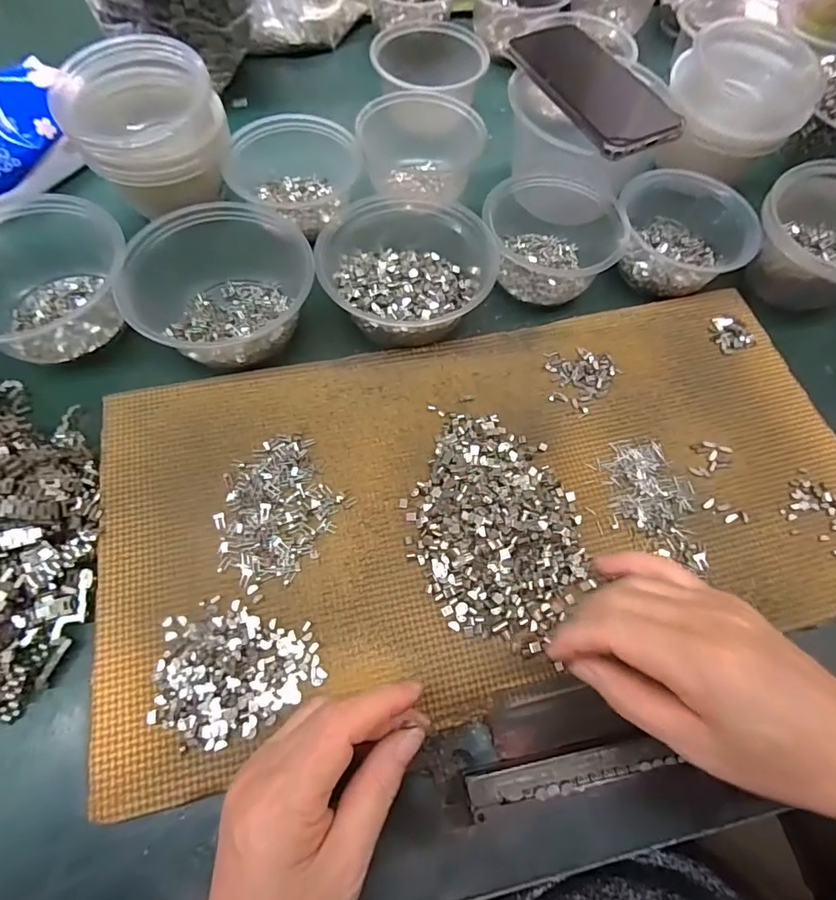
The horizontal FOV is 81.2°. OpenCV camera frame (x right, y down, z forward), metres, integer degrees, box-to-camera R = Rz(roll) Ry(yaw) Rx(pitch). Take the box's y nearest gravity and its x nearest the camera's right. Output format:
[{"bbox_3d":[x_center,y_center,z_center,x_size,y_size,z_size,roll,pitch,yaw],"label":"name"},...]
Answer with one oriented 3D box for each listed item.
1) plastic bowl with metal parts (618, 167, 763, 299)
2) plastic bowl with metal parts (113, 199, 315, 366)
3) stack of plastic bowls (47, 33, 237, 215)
[{"bbox_3d":[0.228,-0.195,0.427,0.109,0.053,0.116,1,65,-2],"label":"plastic bowl with metal parts"},{"bbox_3d":[-0.151,-0.123,0.372,0.123,0.058,0.132,1,65,-2],"label":"plastic bowl with metal parts"},{"bbox_3d":[-0.218,-0.260,0.408,0.117,0.100,0.106,-24,70,-13],"label":"stack of plastic bowls"}]

